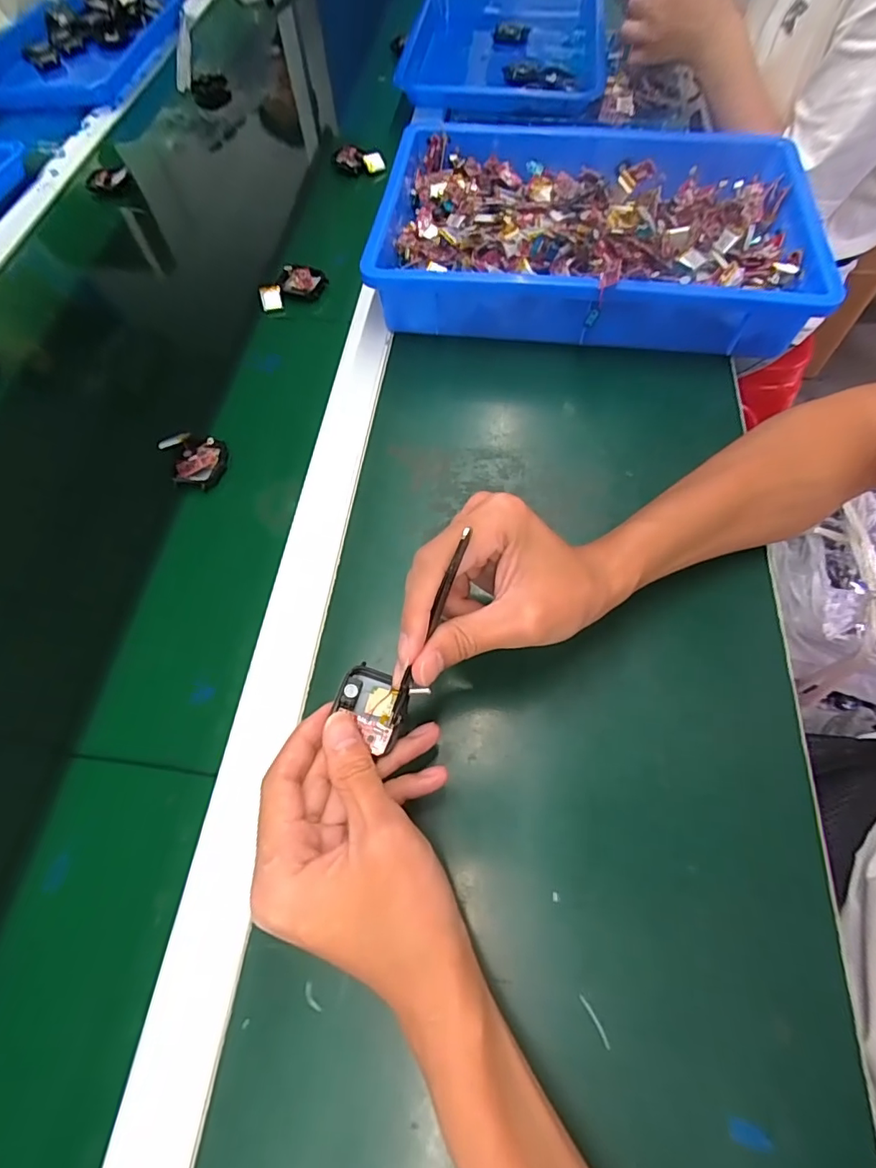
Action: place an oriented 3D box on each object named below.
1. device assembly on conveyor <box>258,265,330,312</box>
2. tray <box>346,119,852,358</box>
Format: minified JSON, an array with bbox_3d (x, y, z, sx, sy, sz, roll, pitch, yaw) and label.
[{"bbox_3d":[-0.144,-0.294,0.503,0.068,0.015,0.040,-24,65,-9],"label":"device assembly on conveyor"},{"bbox_3d":[0.136,-0.320,0.473,0.368,0.073,0.247,4,64,5],"label":"tray"}]

